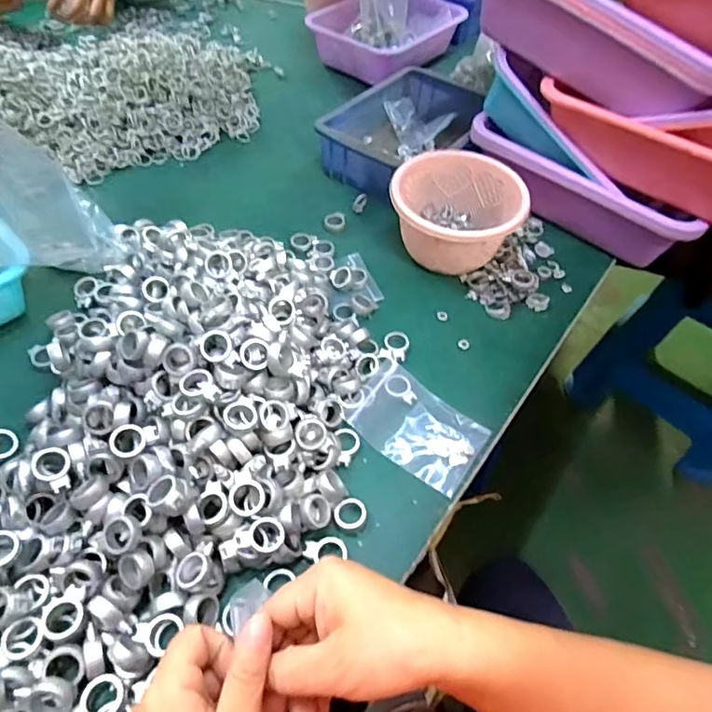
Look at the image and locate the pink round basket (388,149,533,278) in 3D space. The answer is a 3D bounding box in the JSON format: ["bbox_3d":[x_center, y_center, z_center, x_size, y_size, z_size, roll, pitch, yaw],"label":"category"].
[{"bbox_3d":[0.112,-0.166,0.615,0.142,0.087,0.138,2,51,-2],"label":"pink round basket"}]

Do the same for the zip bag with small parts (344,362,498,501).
[{"bbox_3d":[0.059,0.064,0.482,0.113,0.013,0.080,32,56,20],"label":"zip bag with small parts"}]

